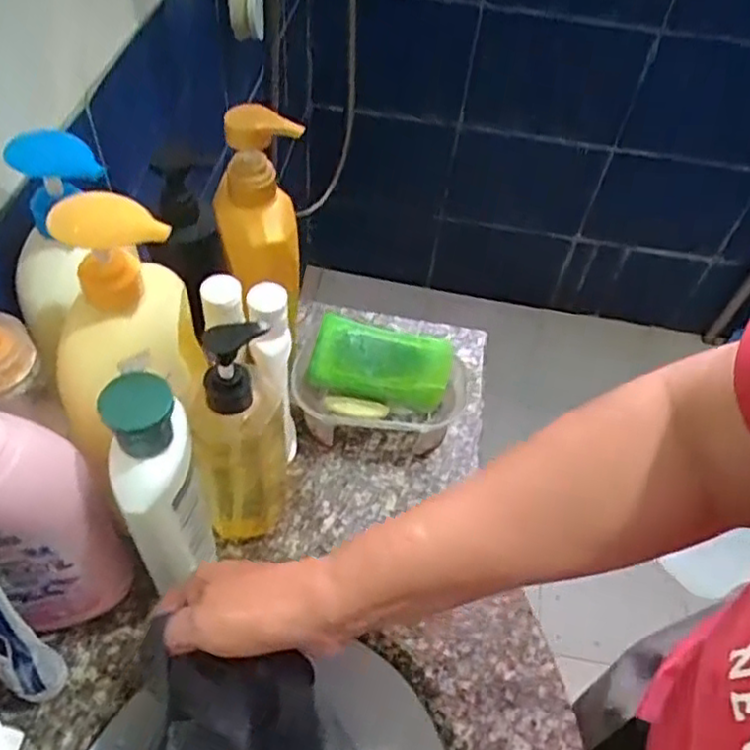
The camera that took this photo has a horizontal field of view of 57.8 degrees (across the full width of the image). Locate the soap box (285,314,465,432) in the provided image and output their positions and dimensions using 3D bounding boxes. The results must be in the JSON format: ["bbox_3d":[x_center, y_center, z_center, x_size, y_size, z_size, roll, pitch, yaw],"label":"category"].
[{"bbox_3d":[0.005,0.014,0.605,0.150,0.091,0.082,7,52,0],"label":"soap box"}]

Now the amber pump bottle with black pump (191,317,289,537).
[{"bbox_3d":[-0.096,0.050,0.491,0.060,0.216,0.052,-5,53,-9],"label":"amber pump bottle with black pump"}]

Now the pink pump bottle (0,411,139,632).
[{"bbox_3d":[-0.210,0.090,0.408,0.065,0.269,0.083,31,56,18],"label":"pink pump bottle"}]

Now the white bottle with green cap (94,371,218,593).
[{"bbox_3d":[-0.134,0.088,0.446,0.048,0.217,0.079,-13,55,-15],"label":"white bottle with green cap"}]

